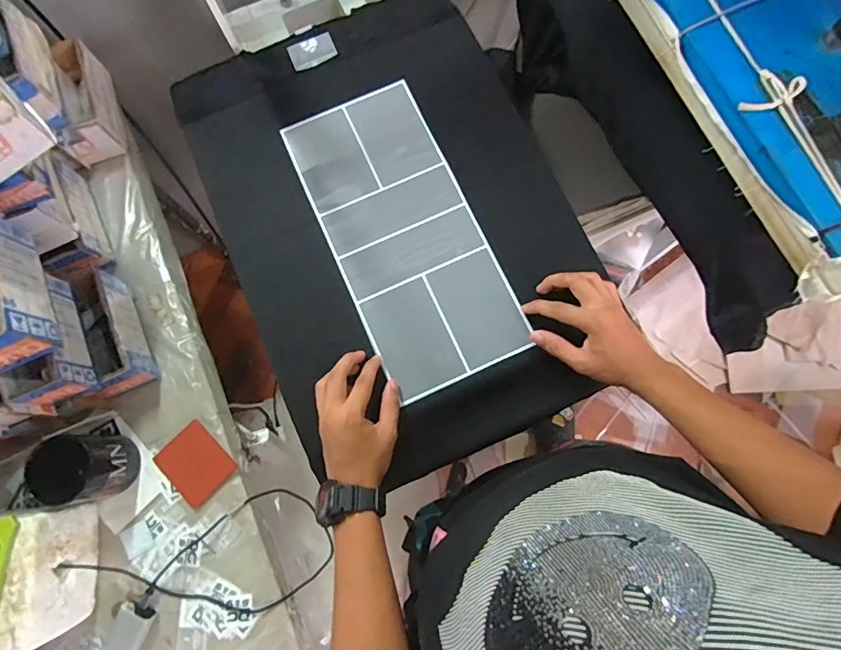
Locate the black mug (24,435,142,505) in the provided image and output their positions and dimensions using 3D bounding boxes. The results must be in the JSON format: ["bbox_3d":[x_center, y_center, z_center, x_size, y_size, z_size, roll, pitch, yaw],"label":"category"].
[{"bbox_3d":[-0.428,0.183,0.612,0.094,0.081,0.077,-7,77,0],"label":"black mug"}]

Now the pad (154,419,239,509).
[{"bbox_3d":[-0.307,0.188,0.650,0.077,0.007,0.092,-43,80,-8],"label":"pad"}]

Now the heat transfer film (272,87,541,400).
[{"bbox_3d":[-0.021,-0.114,0.581,0.169,0.010,0.376,-24,79,-3],"label":"heat transfer film"}]

